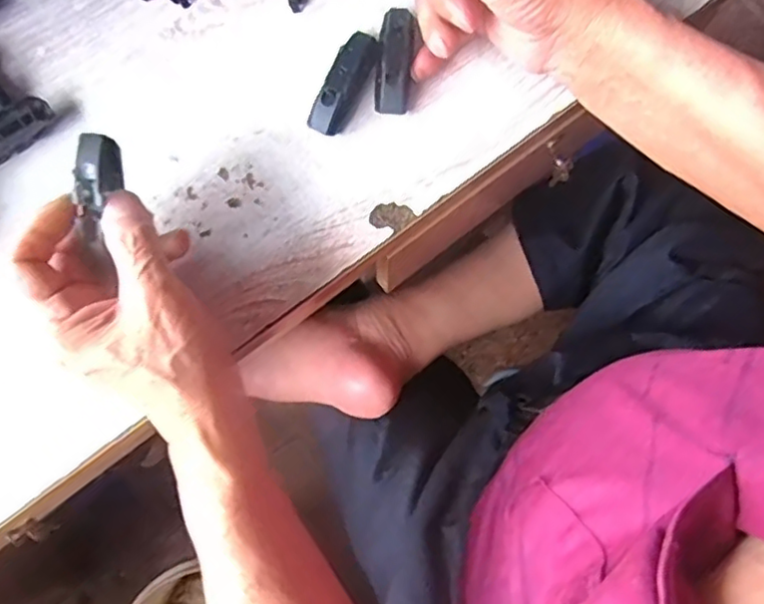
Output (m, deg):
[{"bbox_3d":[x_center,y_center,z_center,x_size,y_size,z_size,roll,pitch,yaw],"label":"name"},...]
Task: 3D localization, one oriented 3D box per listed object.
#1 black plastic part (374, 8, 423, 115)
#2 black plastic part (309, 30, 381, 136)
[{"bbox_3d":[0.009,-0.153,0.401,0.023,0.015,0.071,5,79,0],"label":"black plastic part"},{"bbox_3d":[-0.022,-0.137,0.401,0.021,0.021,0.069,25,79,4],"label":"black plastic part"}]

